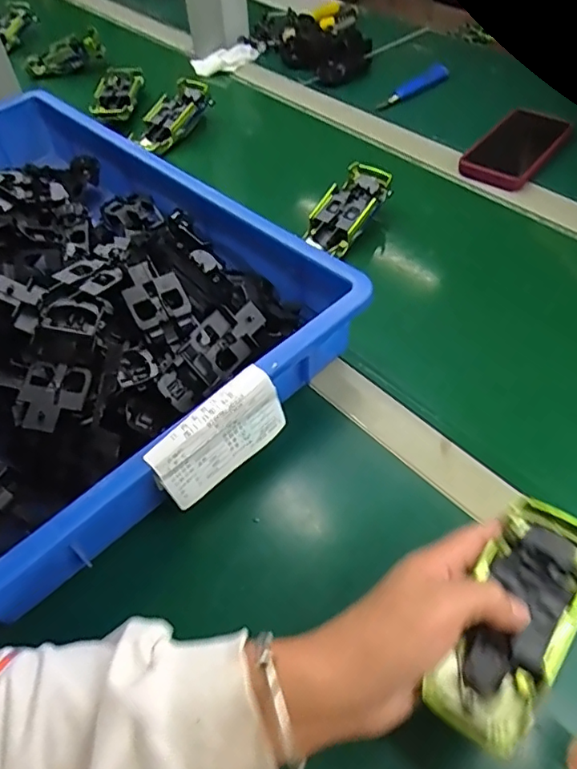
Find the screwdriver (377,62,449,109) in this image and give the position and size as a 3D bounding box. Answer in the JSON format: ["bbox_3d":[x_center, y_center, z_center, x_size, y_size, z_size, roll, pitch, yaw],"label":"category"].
[{"bbox_3d":[0.183,-0.438,0.820,0.137,0.027,0.024,-34,57,-21],"label":"screwdriver"}]

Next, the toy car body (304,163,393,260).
[{"bbox_3d":[0.065,-0.193,0.608,0.055,0.027,0.113,28,73,23],"label":"toy car body"}]

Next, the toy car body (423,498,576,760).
[{"bbox_3d":[0.126,0.128,0.305,0.053,0.028,0.133,27,62,22],"label":"toy car body"}]

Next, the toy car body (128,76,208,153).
[{"bbox_3d":[-0.161,-0.371,0.767,0.049,0.035,0.122,33,80,26],"label":"toy car body"}]

